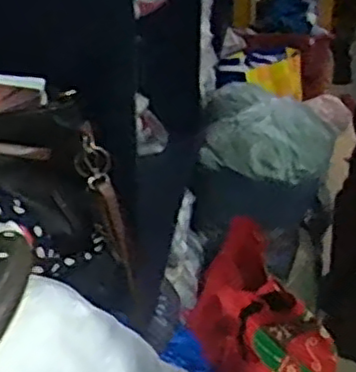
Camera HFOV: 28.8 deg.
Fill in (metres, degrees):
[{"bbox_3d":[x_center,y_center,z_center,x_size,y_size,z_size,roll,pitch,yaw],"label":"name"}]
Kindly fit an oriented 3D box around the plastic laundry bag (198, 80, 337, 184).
[{"bbox_3d":[0.248,-0.141,1.851,0.331,0.169,0.243,7,27,13],"label":"plastic laundry bag"}]

